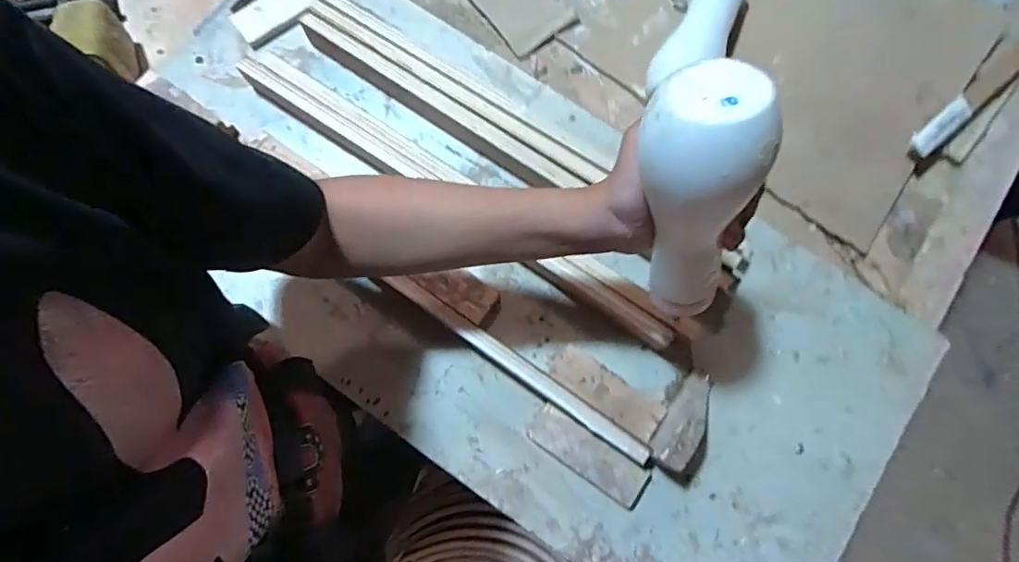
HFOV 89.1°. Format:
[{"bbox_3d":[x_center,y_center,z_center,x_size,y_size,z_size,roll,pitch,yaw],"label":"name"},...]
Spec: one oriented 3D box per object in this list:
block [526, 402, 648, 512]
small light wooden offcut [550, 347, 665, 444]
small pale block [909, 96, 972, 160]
[{"bbox_3d":[0.067,0.147,0.437,0.106,0.019,0.034,33,79,7],"label":"block"},{"bbox_3d":[0.082,0.095,0.445,0.101,0.018,0.036,29,78,6],"label":"small light wooden offcut"},{"bbox_3d":[0.421,-0.151,0.503,0.076,0.010,0.024,-38,80,-8],"label":"small pale block"}]

